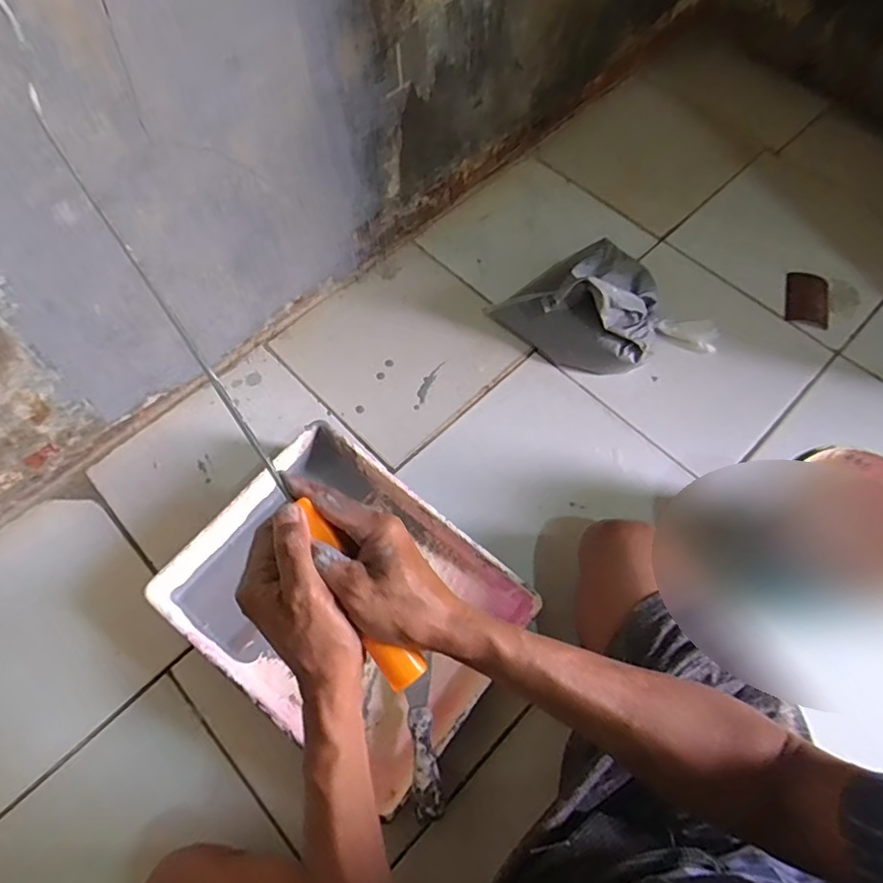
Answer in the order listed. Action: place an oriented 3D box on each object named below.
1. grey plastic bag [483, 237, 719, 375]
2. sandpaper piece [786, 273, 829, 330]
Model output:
[{"bbox_3d":[0.244,-0.200,0.811,0.211,0.121,0.272,-40,69,-17],"label":"grey plastic bag"},{"bbox_3d":[0.597,-0.236,0.903,0.068,0.021,0.125,21,66,12],"label":"sandpaper piece"}]

